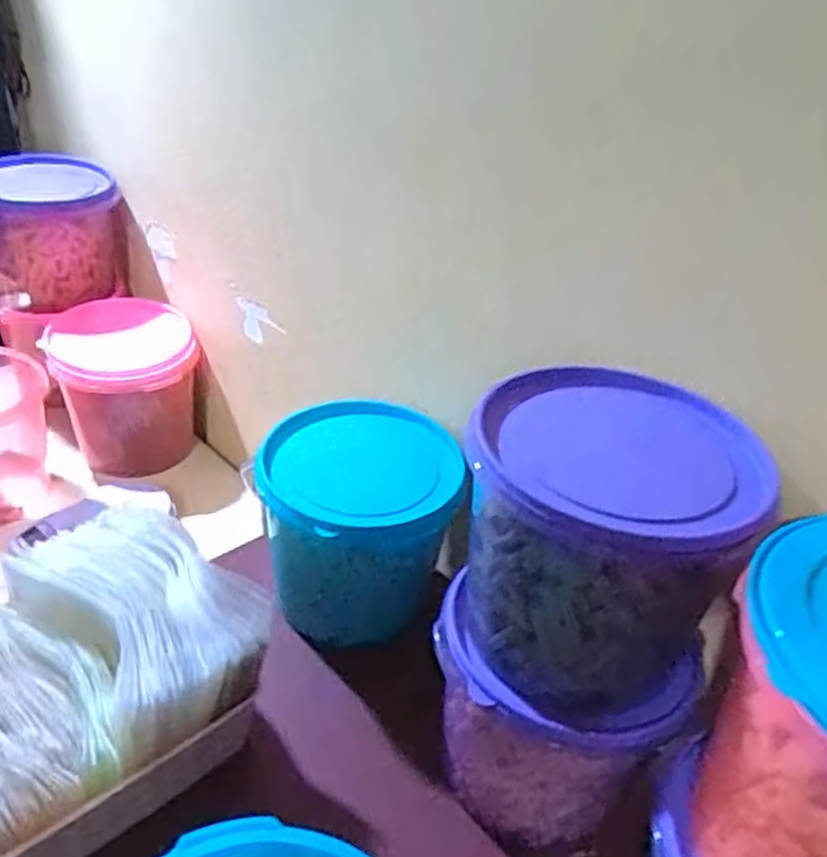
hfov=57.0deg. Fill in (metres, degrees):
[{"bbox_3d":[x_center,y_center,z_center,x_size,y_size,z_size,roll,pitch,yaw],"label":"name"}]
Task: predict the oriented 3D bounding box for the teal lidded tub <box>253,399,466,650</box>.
[{"bbox_3d":[-0.068,0.101,0.812,0.180,0.181,0.185,-4,36,-15],"label":"teal lidded tub"}]

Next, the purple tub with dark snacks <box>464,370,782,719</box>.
[{"bbox_3d":[0.140,0.078,0.577,0.202,0.173,0.189,5,34,-3],"label":"purple tub with dark snacks"}]

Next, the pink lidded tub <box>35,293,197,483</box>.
[{"bbox_3d":[-0.454,-0.048,1.209,0.212,0.244,0.191,-8,37,-20],"label":"pink lidded tub"}]

